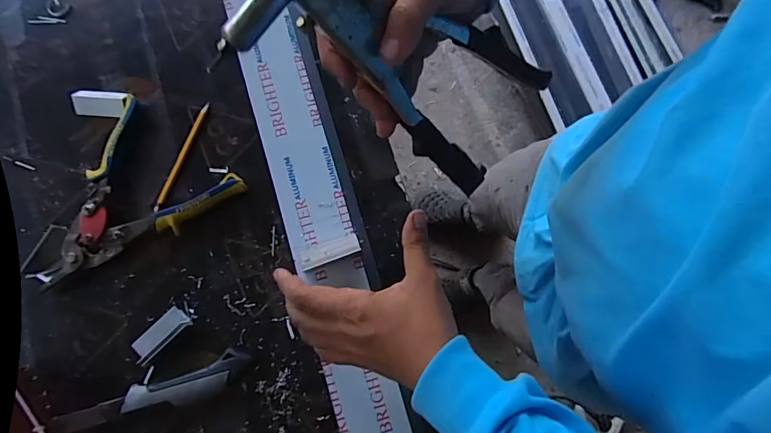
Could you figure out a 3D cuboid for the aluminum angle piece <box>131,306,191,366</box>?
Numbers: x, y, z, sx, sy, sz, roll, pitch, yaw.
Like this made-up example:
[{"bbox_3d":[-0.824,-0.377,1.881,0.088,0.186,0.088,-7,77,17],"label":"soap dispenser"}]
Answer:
[{"bbox_3d":[-0.239,0.124,0.479,0.027,0.017,0.060,44,81,7],"label":"aluminum angle piece"}]

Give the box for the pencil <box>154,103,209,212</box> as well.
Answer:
[{"bbox_3d":[-0.236,-0.070,0.521,0.011,0.009,0.134,19,79,3],"label":"pencil"}]

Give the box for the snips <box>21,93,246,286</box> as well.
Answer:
[{"bbox_3d":[-0.298,-0.042,0.506,0.229,0.026,0.165,-30,81,-6],"label":"snips"}]

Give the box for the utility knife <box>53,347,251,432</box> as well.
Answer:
[{"bbox_3d":[-0.234,0.186,0.465,0.189,0.023,0.037,-20,80,-5],"label":"utility knife"}]

